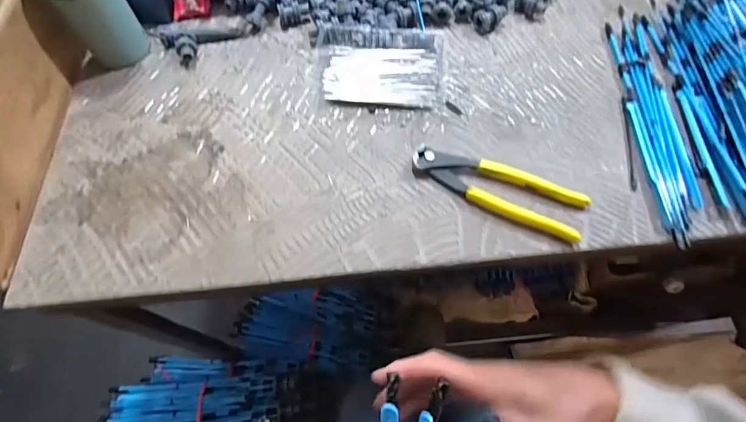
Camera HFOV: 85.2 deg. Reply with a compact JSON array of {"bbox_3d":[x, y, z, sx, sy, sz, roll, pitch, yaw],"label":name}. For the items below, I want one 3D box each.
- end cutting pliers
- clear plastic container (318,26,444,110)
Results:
[{"bbox_3d":[0.118,-0.023,0.391,0.164,0.015,0.050,23,66,12],"label":"end cutting pliers"},{"bbox_3d":[0.008,-0.167,0.461,0.141,0.019,0.103,5,64,4],"label":"clear plastic container"}]

